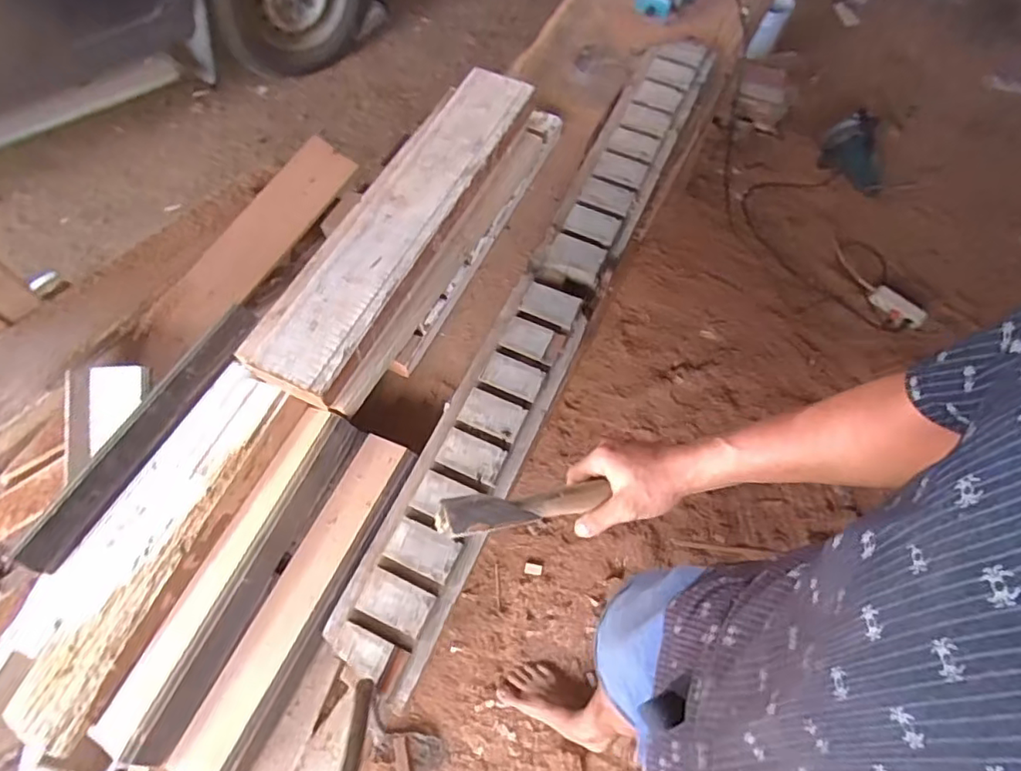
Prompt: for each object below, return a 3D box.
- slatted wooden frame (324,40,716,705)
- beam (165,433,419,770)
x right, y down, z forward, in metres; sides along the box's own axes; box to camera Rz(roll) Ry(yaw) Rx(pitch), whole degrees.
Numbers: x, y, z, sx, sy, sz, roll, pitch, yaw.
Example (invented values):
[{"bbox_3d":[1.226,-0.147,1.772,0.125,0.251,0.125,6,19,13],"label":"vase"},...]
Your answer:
[{"bbox_3d":[0.071,-0.136,0.903,0.137,0.047,1.180,23,65,9],"label":"slatted wooden frame"},{"bbox_3d":[-0.257,0.259,0.722,0.081,0.035,0.425,24,64,7],"label":"beam"}]

